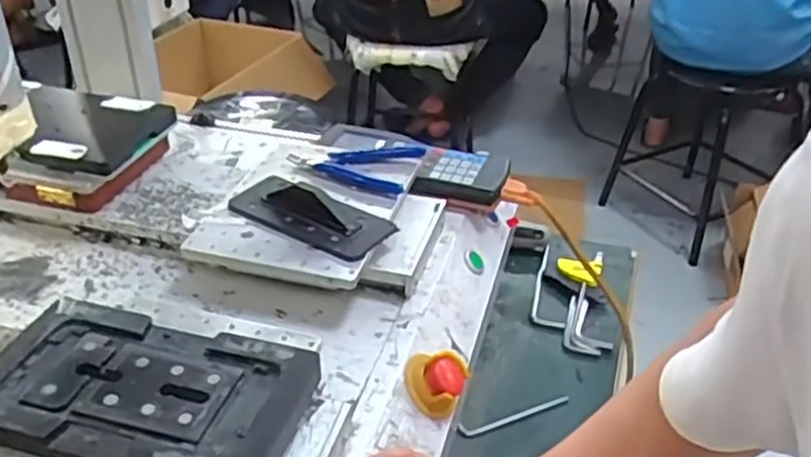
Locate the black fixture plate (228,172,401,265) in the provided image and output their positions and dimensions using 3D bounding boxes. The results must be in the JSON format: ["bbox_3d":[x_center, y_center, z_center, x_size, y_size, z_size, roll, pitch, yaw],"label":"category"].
[{"bbox_3d":[-0.081,-0.017,0.638,0.143,0.020,0.065,20,41,26],"label":"black fixture plate"}]

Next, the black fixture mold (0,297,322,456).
[{"bbox_3d":[-0.163,0.102,0.462,0.193,0.027,0.108,9,37,13],"label":"black fixture mold"}]

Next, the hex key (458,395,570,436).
[{"bbox_3d":[0.097,0.165,0.667,0.108,0.008,0.014,-12,37,-16],"label":"hex key"}]

